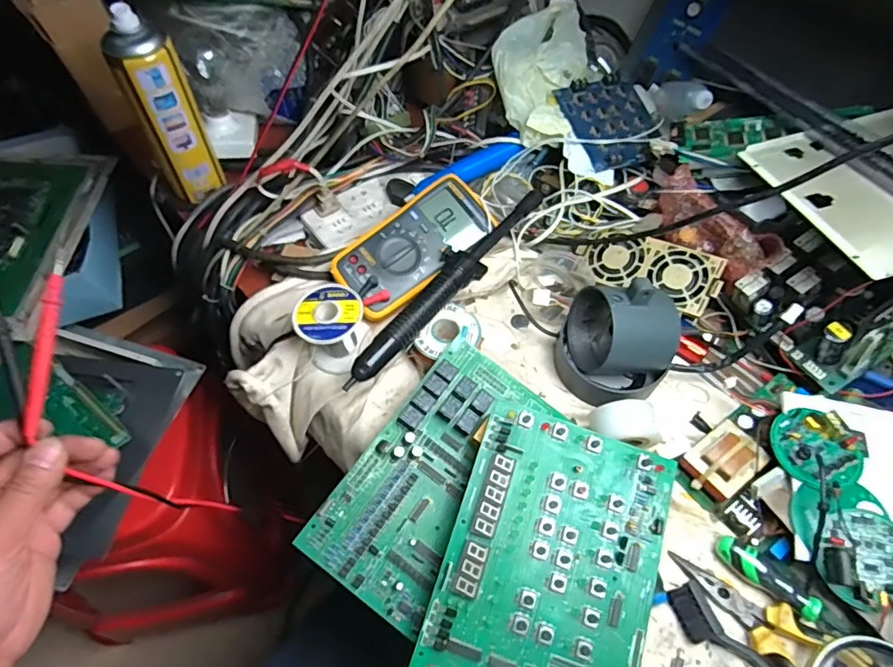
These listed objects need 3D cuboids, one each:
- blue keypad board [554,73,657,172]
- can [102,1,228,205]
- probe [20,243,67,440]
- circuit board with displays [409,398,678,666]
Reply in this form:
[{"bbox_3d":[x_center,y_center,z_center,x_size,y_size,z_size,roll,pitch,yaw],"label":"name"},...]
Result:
[{"bbox_3d":[0.200,-0.250,0.636,0.105,0.010,0.135,-13,69,-11],"label":"blue keypad board"},{"bbox_3d":[-0.307,-0.241,0.589,0.062,0.199,0.056,-3,59,-3],"label":"can"},{"bbox_3d":[-0.252,0.003,0.337,0.010,0.015,0.112,5,83,1],"label":"probe"},{"bbox_3d":[0.082,0.177,0.413,0.159,0.009,0.215,19,69,4],"label":"circuit board with displays"}]

